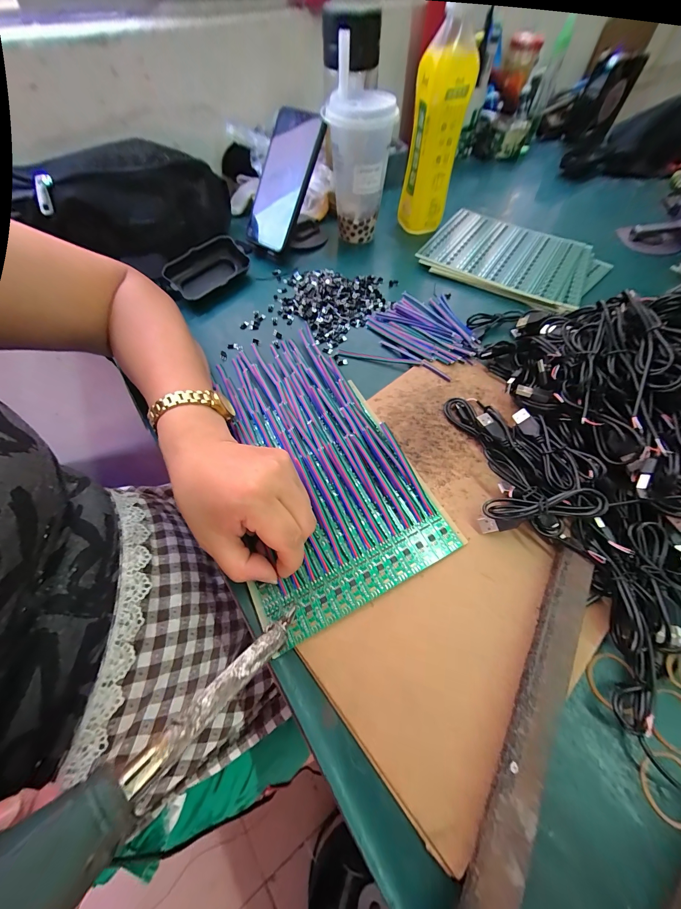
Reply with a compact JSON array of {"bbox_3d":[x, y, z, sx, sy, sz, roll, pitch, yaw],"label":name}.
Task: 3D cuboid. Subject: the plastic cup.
[{"bbox_3d":[0.024,-0.397,0.418,0.089,0.161,0.088,7,61,4],"label":"plastic cup"}]

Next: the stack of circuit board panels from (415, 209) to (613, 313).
[{"bbox_3d":[0.246,-0.282,0.430,0.230,0.018,0.159,30,65,16],"label":"stack of circuit board panels"}]

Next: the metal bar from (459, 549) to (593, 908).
[{"bbox_3d":[0.112,0.160,0.181,0.021,0.022,0.223,29,65,16],"label":"metal bar"}]

